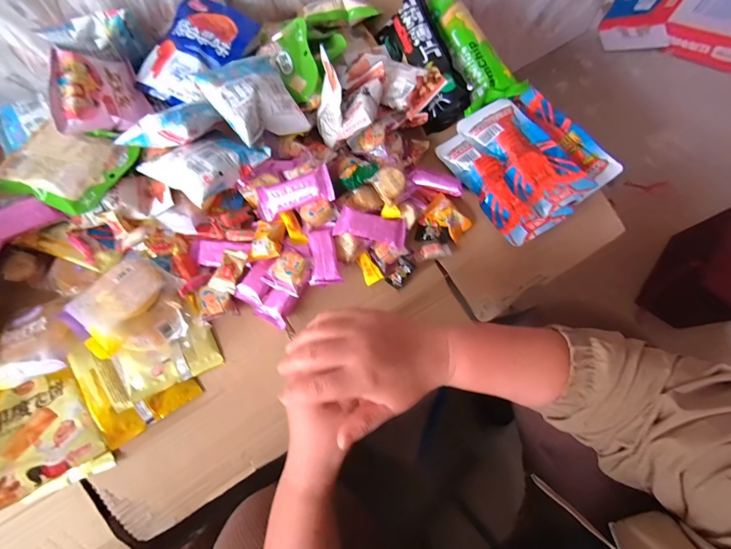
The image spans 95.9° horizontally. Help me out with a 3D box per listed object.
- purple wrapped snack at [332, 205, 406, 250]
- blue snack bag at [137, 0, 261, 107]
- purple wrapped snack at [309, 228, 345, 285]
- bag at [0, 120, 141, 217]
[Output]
[{"bbox_3d":[0.009,-0.064,0.443,0.095,0.018,0.040,10,72,-11],"label":"purple wrapped snack"},{"bbox_3d":[-0.245,-0.334,0.488,0.115,0.035,0.179,21,74,8],"label":"blue snack bag"},{"bbox_3d":[-0.058,-0.022,0.442,0.039,0.021,0.075,-13,73,-3],"label":"purple wrapped snack"},{"bbox_3d":[-0.391,-0.144,0.436,0.154,0.045,0.121,17,74,7],"label":"bag"}]

